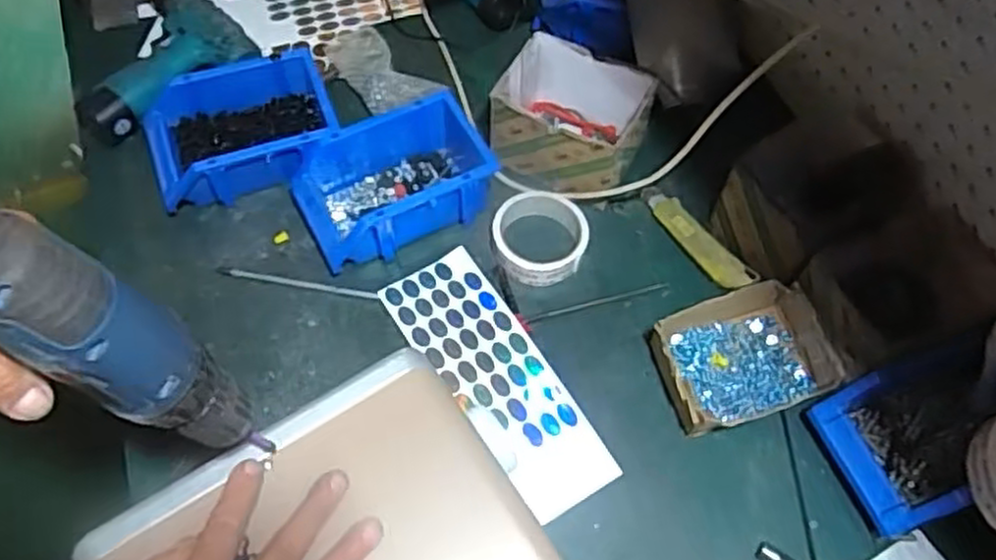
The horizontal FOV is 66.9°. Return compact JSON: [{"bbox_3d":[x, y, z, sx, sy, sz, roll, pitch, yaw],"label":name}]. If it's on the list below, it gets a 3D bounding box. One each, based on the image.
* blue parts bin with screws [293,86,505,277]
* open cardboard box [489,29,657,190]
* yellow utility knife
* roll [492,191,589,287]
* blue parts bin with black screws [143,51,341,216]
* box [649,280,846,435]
[{"bbox_3d":[-0.102,-0.096,0.752,0.189,0.075,0.117,-23,63,-15],"label":"blue parts bin with screws"},{"bbox_3d":[0.074,-0.158,0.771,0.143,0.092,0.116,22,61,11],"label":"open cardboard box"},{"bbox_3d":[0.197,-0.040,0.749,0.029,0.021,0.136,-31,65,-19],"label":"yellow utility knife"},{"bbox_3d":[0.041,-0.041,0.742,0.089,0.031,0.093,1,59,-2],"label":"roll"},{"bbox_3d":[-0.260,-0.144,0.772,0.186,0.084,0.124,-13,61,-9],"label":"blue parts bin with black screws"},{"bbox_3d":[0.212,0.071,0.667,0.147,0.054,0.109,-15,61,-11],"label":"box"}]

